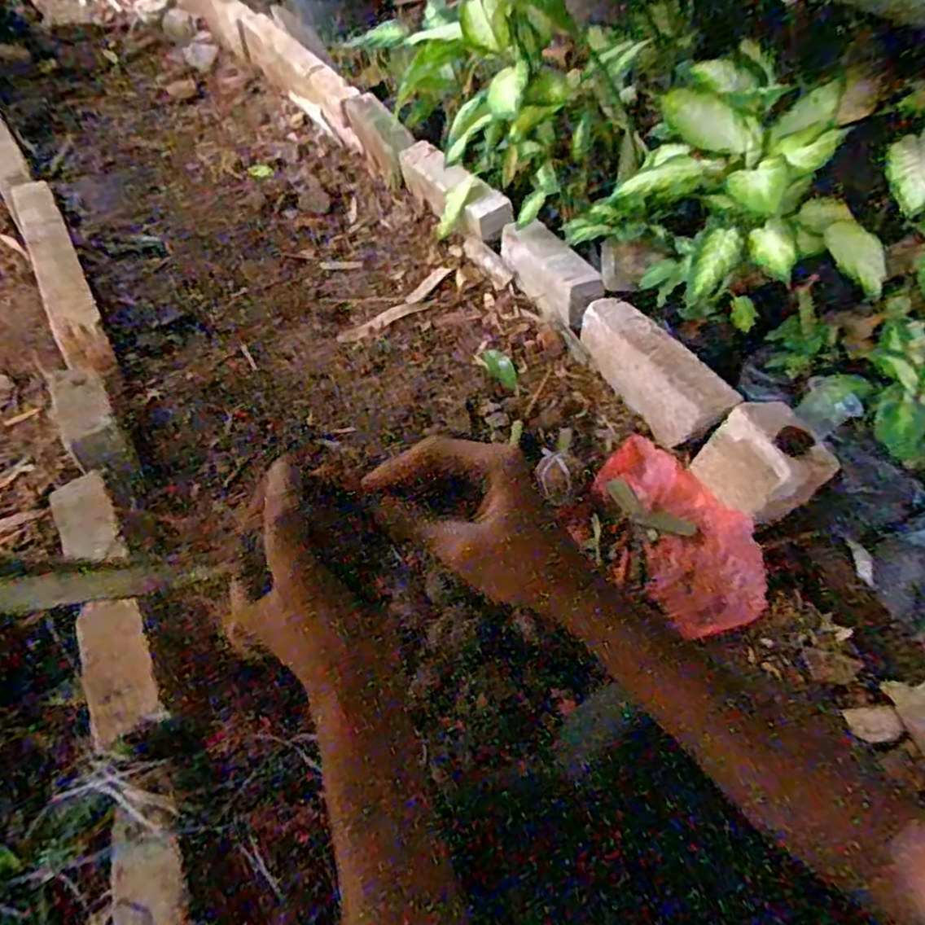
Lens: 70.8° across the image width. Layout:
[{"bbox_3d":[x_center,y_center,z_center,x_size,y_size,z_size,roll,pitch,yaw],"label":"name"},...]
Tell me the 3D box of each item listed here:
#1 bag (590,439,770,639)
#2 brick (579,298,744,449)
[{"bbox_3d":[0.327,0.089,0.976,0.159,0.048,0.343,-10,52,-8],"label":"bag"},{"bbox_3d":[0.317,-0.151,1.104,0.083,0.133,0.318,-23,55,-17],"label":"brick"}]

